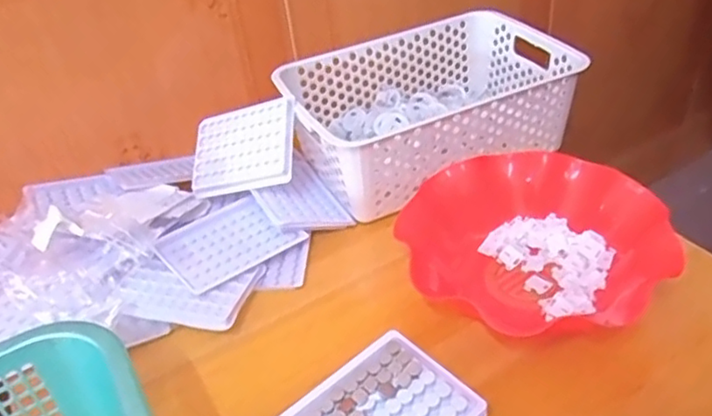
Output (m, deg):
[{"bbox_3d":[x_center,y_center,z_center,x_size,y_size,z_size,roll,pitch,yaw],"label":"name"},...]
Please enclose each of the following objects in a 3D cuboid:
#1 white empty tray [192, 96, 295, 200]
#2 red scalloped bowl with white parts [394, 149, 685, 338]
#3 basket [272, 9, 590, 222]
[{"bbox_3d":[-0.121,-0.063,0.666,0.127,0.010,0.092,-11,70,27],"label":"white empty tray"},{"bbox_3d":[0.161,0.030,0.568,0.226,0.064,0.192,5,40,14],"label":"red scalloped bowl with white parts"},{"bbox_3d":[0.081,-0.116,0.722,0.304,0.104,0.201,-22,41,-18],"label":"basket"}]

